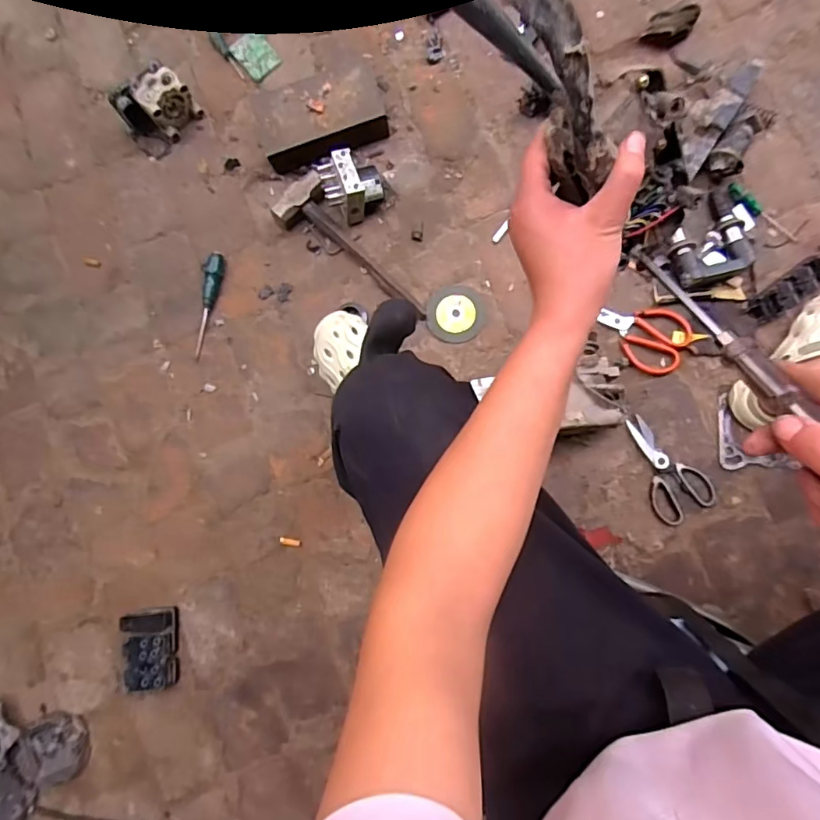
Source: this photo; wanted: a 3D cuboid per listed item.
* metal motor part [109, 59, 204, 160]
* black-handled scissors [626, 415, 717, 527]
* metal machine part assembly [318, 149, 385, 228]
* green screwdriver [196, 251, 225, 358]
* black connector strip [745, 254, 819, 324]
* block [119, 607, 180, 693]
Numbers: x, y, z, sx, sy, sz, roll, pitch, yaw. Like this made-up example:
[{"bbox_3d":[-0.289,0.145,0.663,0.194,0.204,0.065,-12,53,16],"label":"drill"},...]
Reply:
[{"bbox_3d":[-0.457,-0.538,0.942,0.134,0.091,0.075,-42,81,-1],"label":"metal motor part"},{"bbox_3d":[0.405,0.091,0.839,0.094,0.012,0.174,-31,81,1],"label":"black-handled scissors"},{"bbox_3d":[-0.100,-0.385,0.904,0.102,0.097,0.096,-13,82,3],"label":"metal machine part assembly"},{"bbox_3d":[-0.359,-0.186,0.930,0.030,0.028,0.188,8,84,6],"label":"green screwdriver"},{"bbox_3d":[0.608,-0.193,0.832,0.139,0.032,0.050,-37,81,0],"label":"black connector strip"},{"bbox_3d":[-0.423,0.388,0.852,0.084,0.051,0.125,-5,82,4],"label":"block"}]

